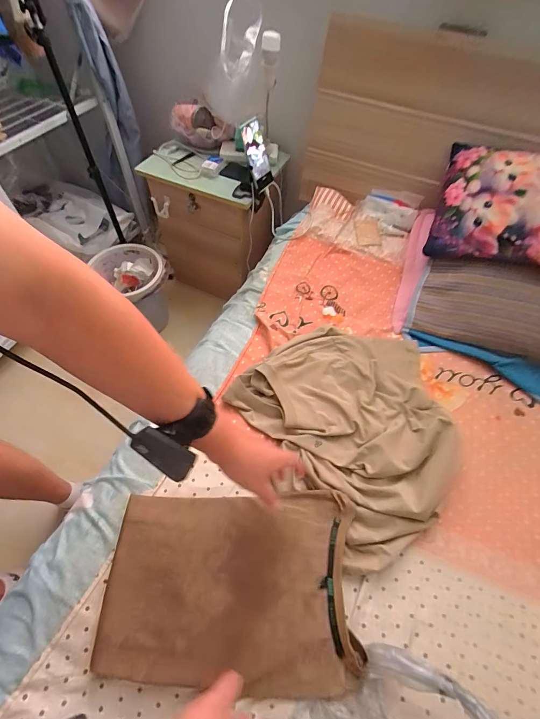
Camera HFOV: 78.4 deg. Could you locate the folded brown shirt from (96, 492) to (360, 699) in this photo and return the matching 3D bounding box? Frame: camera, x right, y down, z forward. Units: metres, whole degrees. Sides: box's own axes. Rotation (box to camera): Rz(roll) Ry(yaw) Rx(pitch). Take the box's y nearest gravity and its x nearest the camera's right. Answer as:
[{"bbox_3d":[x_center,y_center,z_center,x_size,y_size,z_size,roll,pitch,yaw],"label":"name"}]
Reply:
[{"bbox_3d":[-0.057,0.339,0.498,0.365,0.035,0.250,0,57,-3],"label":"folded brown shirt"}]

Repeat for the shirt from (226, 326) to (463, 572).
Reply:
[{"bbox_3d":[0.176,0.098,0.679,0.430,0.055,0.459,41,64,21],"label":"shirt"}]

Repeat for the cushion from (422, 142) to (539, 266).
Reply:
[{"bbox_3d":[0.600,-0.402,0.828,0.320,0.096,0.343,16,87,23],"label":"cushion"}]

